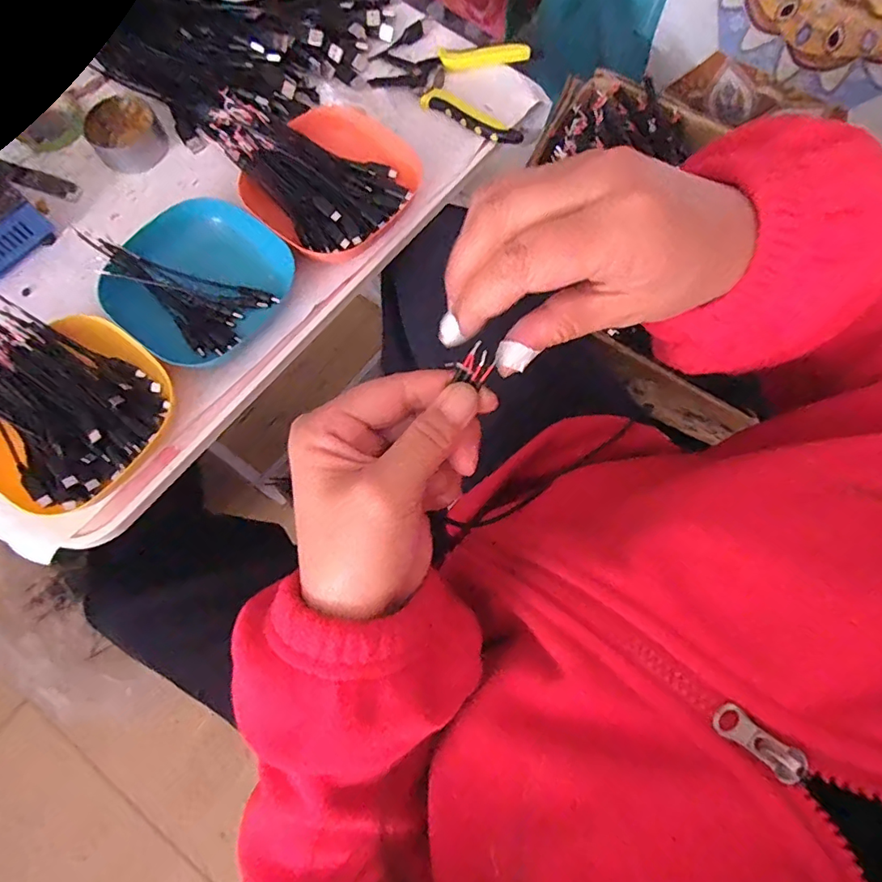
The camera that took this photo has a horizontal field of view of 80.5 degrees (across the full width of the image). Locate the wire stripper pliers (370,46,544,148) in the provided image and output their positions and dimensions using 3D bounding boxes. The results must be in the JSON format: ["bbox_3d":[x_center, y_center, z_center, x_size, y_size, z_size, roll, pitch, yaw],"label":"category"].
[{"bbox_3d":[0.016,-0.351,0.502,0.152,0.011,0.108,19,75,4],"label":"wire stripper pliers"}]

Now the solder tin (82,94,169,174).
[{"bbox_3d":[-0.291,-0.284,0.483,0.063,0.028,0.056,-33,78,-9],"label":"solder tin"}]

